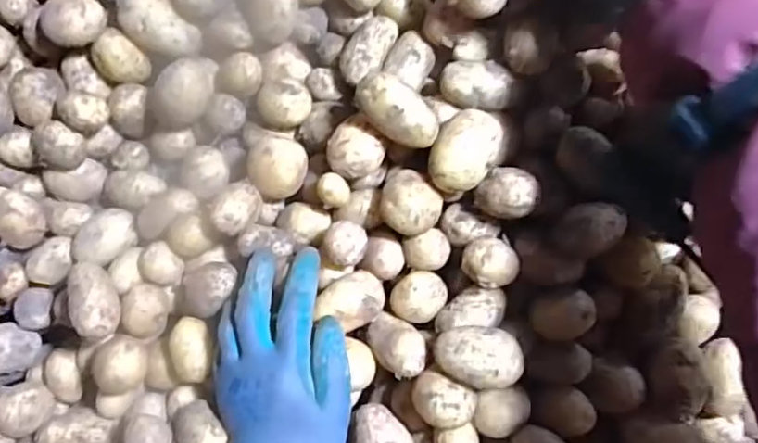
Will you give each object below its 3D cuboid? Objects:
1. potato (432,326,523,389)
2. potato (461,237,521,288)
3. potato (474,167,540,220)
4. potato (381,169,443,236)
[{"bbox_3d":[0.072,0.096,0.418,0.060,0.045,0.039,5,92,5],"label":"potato"},{"bbox_3d":[0.084,0.030,0.430,0.042,0.030,0.035,6,92,5],"label":"potato"},{"bbox_3d":[0.096,-0.021,0.430,0.042,0.035,0.037,21,93,5],"label":"potato"},{"bbox_3d":[0.024,-0.014,0.437,0.045,0.031,0.044,0,91,6],"label":"potato"}]

